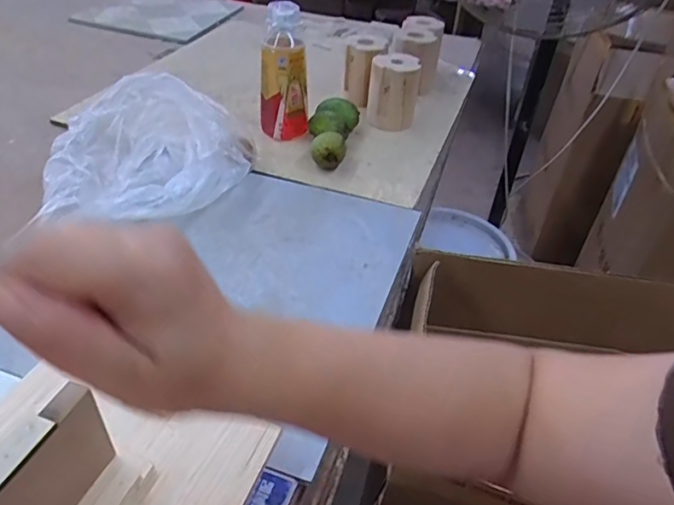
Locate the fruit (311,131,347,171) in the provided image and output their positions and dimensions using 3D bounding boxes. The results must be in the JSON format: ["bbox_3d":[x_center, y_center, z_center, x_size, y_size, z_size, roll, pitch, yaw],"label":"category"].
[{"bbox_3d":[-0.012,-0.152,0.790,0.052,0.050,0.065,5,38,-2],"label":"fruit"}]

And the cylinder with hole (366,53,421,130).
[{"bbox_3d":[0.095,-0.274,0.904,0.083,0.106,0.081,10,38,4],"label":"cylinder with hole"}]

